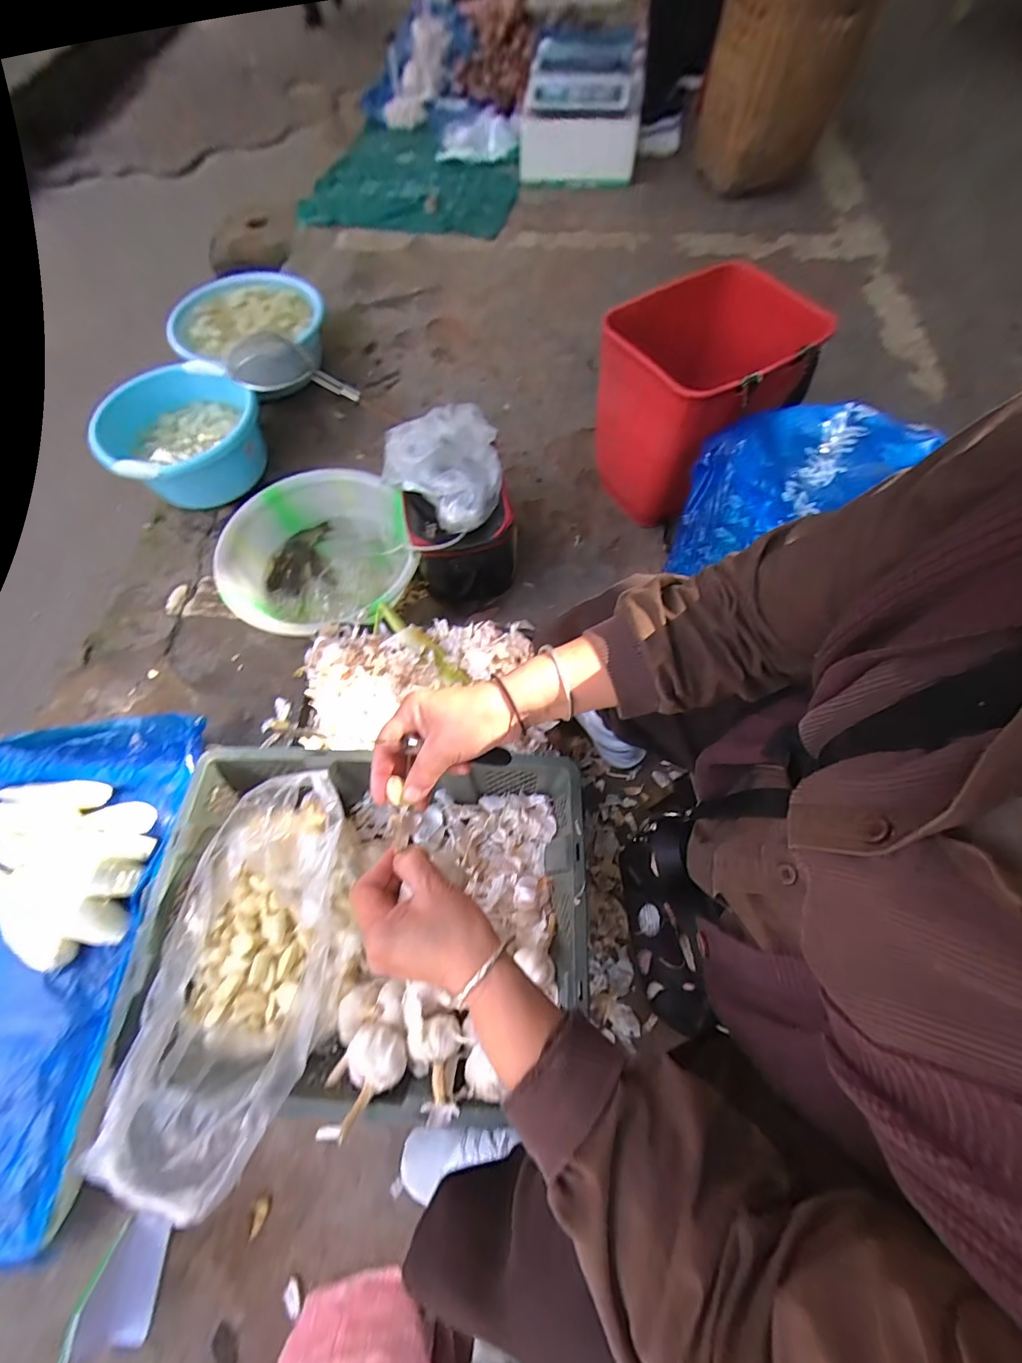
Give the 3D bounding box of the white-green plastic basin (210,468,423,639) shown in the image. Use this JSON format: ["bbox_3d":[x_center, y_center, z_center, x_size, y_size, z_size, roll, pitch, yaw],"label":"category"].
[{"bbox_3d":[-0.373,-0.230,0.925,0.344,0.156,0.370,0,66,0],"label":"white-green plastic basin"}]

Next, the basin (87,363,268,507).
[{"bbox_3d":[-0.754,-0.566,1.070,0.324,0.163,0.324,0,66,0],"label":"basin"}]

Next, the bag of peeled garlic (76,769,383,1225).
[{"bbox_3d":[-0.264,0.275,0.478,0.177,0.163,0.338,10,67,4],"label":"bag of peeled garlic"}]

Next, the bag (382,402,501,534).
[{"bbox_3d":[-0.113,-0.415,0.827,0.224,0.114,0.208,34,71,14],"label":"bag"}]

